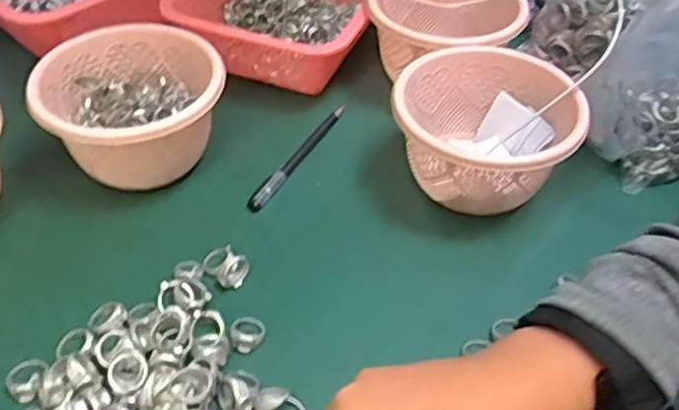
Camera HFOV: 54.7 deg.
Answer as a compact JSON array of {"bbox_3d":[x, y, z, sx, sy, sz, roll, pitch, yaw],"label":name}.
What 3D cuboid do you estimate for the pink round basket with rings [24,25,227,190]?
[{"bbox_3d":[-0.170,-0.077,0.555,0.142,0.085,0.130,2,47,-2],"label":"pink round basket with rings"}]

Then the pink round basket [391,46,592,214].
[{"bbox_3d":[0.116,-0.051,0.540,0.139,0.090,0.138,2,47,-2],"label":"pink round basket"}]

